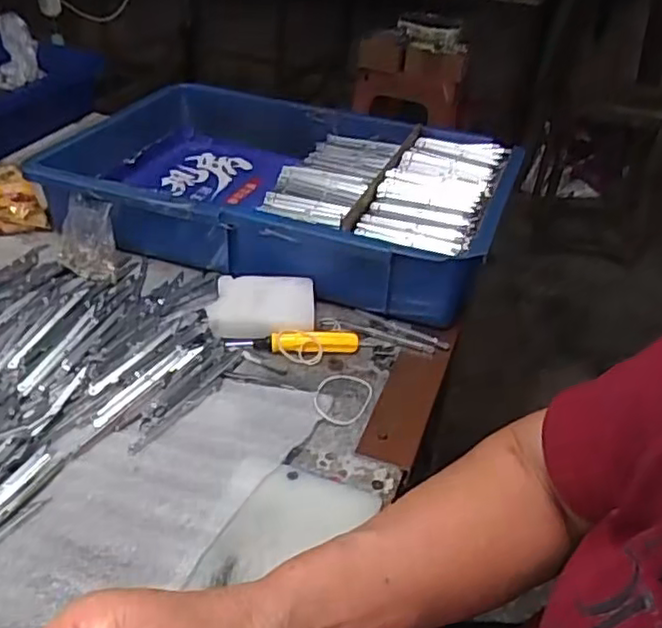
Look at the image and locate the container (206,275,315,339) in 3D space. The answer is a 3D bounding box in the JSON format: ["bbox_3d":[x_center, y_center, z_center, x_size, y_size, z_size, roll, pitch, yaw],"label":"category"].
[{"bbox_3d":[-0.057,-0.007,0.556,0.084,0.026,0.062,4,36,-4],"label":"container"}]

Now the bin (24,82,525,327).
[{"bbox_3d":[-0.048,-0.135,0.683,0.433,0.084,0.286,15,36,11],"label":"bin"}]

